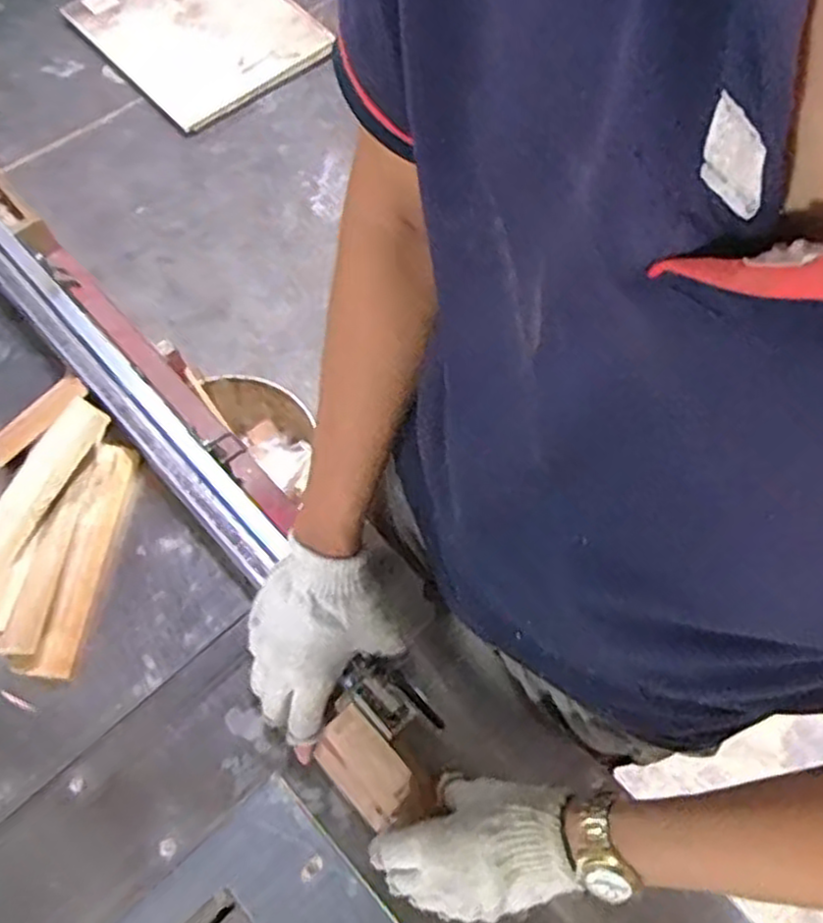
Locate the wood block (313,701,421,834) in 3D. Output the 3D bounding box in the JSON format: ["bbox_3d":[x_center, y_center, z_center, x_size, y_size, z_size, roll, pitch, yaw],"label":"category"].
[{"bbox_3d":[-0.033,0.235,0.569,0.048,0.014,0.090,-39,69,-17],"label":"wood block"}]

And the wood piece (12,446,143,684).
[{"bbox_3d":[-0.279,0.083,0.647,0.044,0.033,0.206,10,66,4],"label":"wood piece"}]

